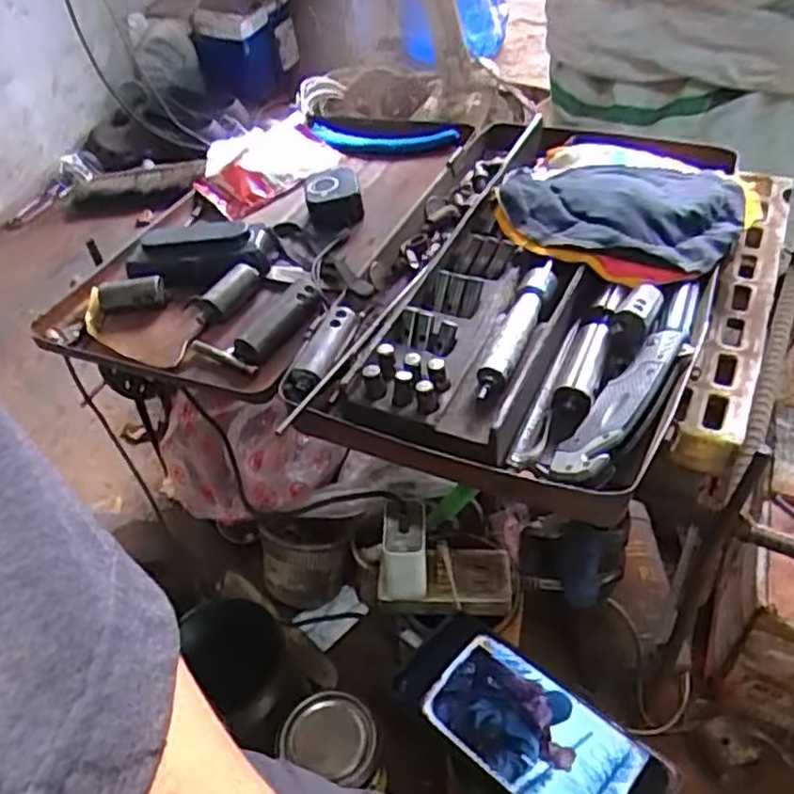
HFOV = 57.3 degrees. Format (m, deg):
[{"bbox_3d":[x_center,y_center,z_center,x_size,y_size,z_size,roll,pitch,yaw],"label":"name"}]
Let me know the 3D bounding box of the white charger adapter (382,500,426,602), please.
[{"bbox_3d":[0.006,0.110,0.524,0.031,0.077,0.038,3,46,7],"label":"white charger adapter"}]

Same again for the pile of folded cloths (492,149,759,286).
[{"bbox_3d":[0.157,-0.135,0.507,0.168,0.027,0.158,15,49,19],"label":"pile of folded cloths"}]

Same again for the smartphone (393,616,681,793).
[{"bbox_3d":[0.079,0.204,0.441,0.165,0.016,0.077,30,55,29],"label":"smartphone"}]

